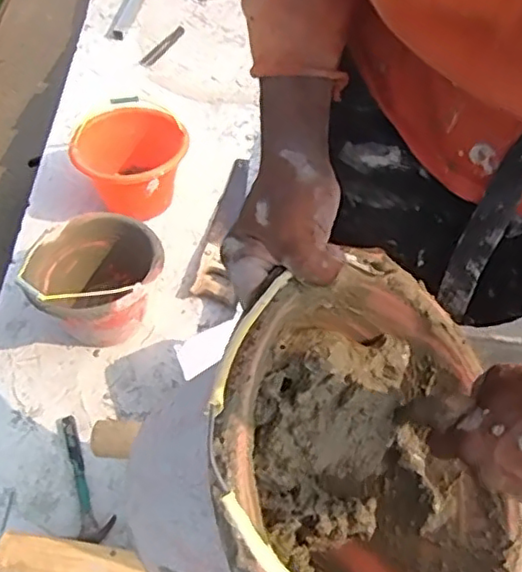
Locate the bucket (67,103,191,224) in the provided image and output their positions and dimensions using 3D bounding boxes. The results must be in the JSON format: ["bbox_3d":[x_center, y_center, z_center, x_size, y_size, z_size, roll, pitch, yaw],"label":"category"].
[{"bbox_3d":[-0.334,-0.332,1.644,0.276,0.196,0.332,-9,54,-7],"label":"bucket"}]

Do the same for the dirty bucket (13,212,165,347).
[{"bbox_3d":[-0.356,-0.010,1.380,0.275,0.240,0.253,-21,57,-16],"label":"dirty bucket"}]

